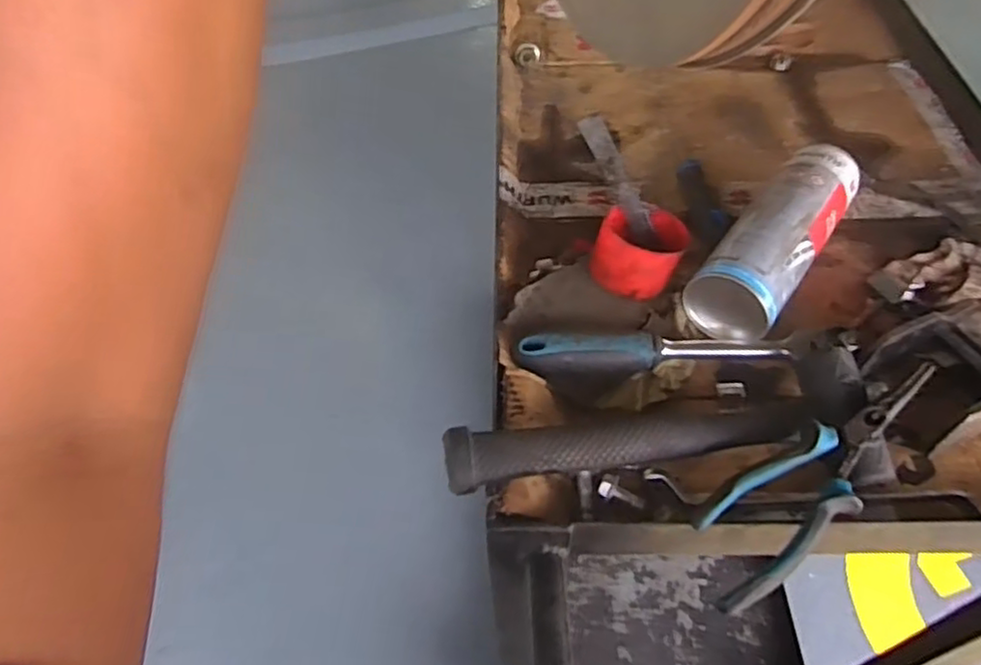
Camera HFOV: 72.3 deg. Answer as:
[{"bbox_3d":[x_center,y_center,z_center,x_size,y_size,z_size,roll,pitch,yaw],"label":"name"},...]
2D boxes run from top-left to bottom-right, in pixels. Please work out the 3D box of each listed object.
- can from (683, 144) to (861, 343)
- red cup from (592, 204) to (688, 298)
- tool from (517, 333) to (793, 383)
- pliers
[{"bbox_3d":[0.226,-0.071,0.530,0.062,0.069,0.193,32,60,23],"label":"can"},{"bbox_3d":[0.116,-0.063,0.528,0.065,0.049,0.072,18,46,5],"label":"red cup"},{"bbox_3d":[0.115,0.015,0.476,0.185,0.024,0.031,-2,53,1],"label":"tool"},{"bbox_3d":[0.201,0.082,0.397,0.212,0.017,0.052,-29,57,-18],"label":"pliers"}]

